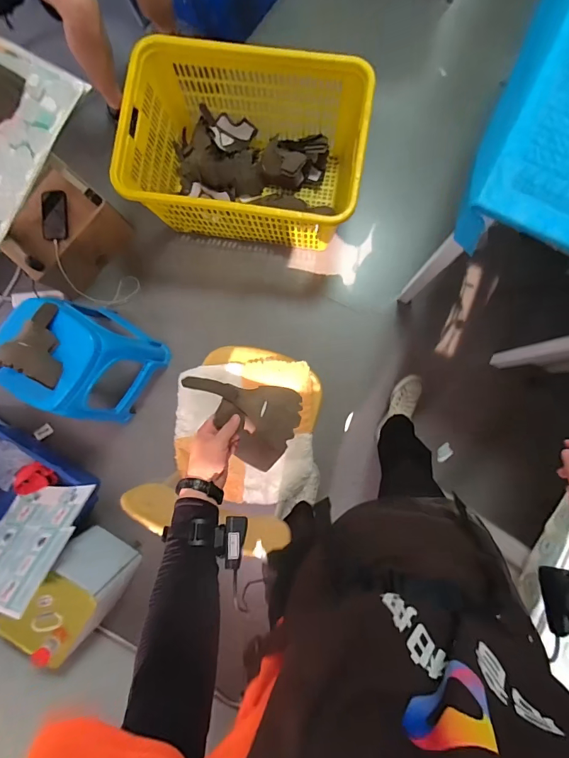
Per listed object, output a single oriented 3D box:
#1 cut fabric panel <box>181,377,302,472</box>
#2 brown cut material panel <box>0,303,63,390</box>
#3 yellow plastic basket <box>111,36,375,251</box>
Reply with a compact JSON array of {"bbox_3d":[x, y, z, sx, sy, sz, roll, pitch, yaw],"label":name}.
[{"bbox_3d":[-0.073,0.078,0.685,0.200,0.027,0.142,6,86,-11],"label":"cut fabric panel"},{"bbox_3d":[-0.722,-0.109,1.145,0.157,0.111,0.235,19,89,2],"label":"brown cut material panel"},{"bbox_3d":[-0.135,-0.799,1.426,0.791,0.414,0.556,9,88,2],"label":"yellow plastic basket"}]

